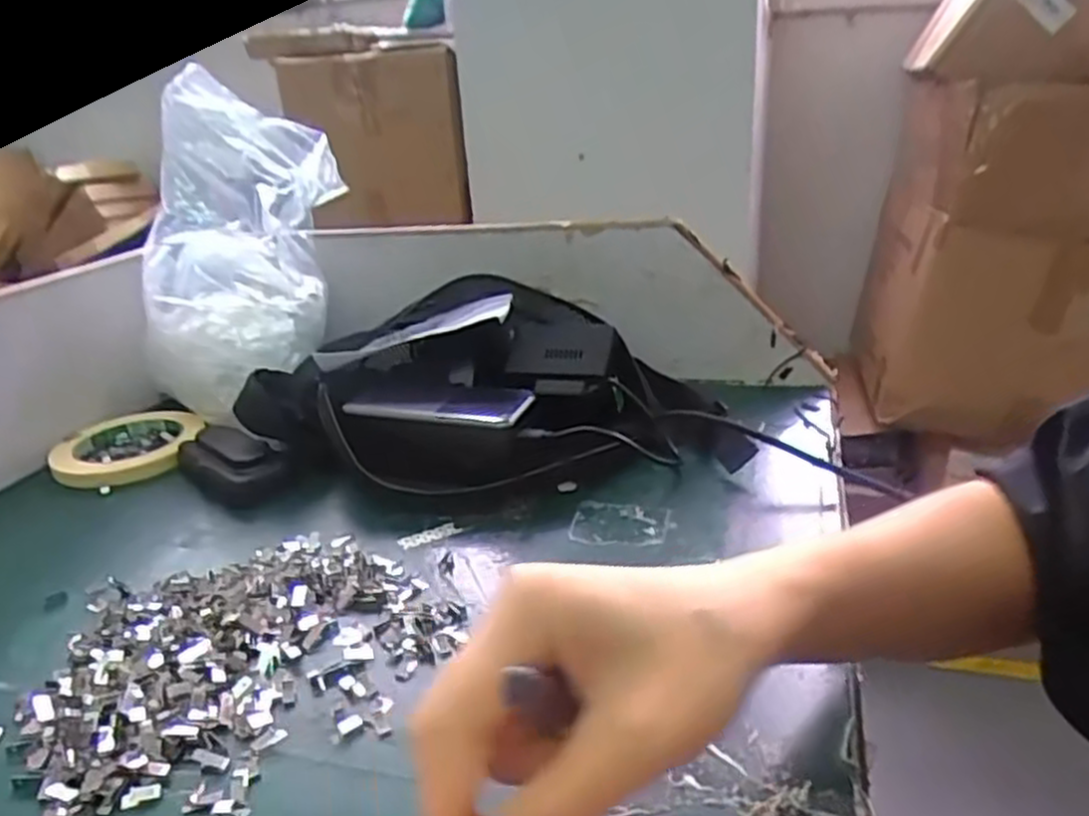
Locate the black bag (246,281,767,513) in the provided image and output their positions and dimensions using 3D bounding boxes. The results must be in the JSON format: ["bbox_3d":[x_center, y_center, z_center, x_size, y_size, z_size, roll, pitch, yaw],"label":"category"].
[{"bbox_3d":[-0.040,-0.011,0.560,0.339,0.122,0.180,-5,14,6],"label":"black bag"}]

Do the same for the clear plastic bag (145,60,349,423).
[{"bbox_3d":[-0.240,-0.133,0.627,0.163,0.233,0.120,-14,16,-29],"label":"clear plastic bag"}]

